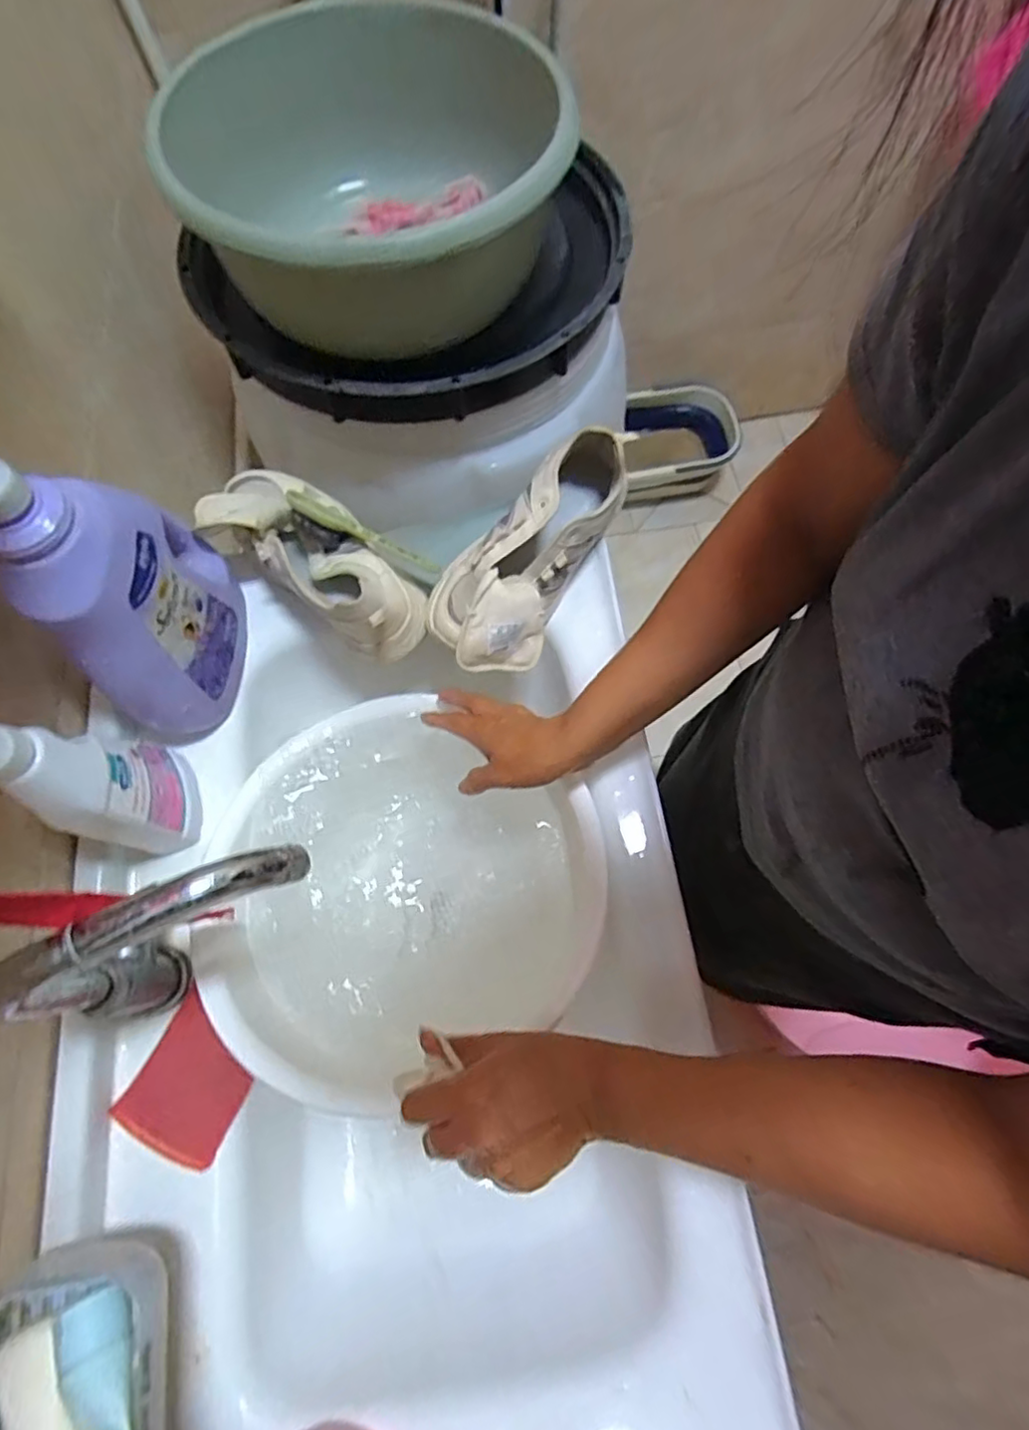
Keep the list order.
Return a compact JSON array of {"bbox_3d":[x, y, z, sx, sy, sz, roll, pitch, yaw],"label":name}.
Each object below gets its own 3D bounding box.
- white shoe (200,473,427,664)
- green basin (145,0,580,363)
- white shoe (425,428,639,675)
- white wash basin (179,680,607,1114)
[{"bbox_3d":[-0.183,-0.153,0.591,0.241,0.079,0.111,38,76,13],"label":"white shoe"},{"bbox_3d":[-0.153,-0.539,0.646,0.341,0.151,0.386,-29,72,-8],"label":"green basin"},{"bbox_3d":[0.012,-0.152,0.572,0.109,0.089,0.232,32,74,12],"label":"white shoe"},{"bbox_3d":[-0.099,0.148,0.537,0.329,0.105,0.302,0,71,1],"label":"white wash basin"}]

